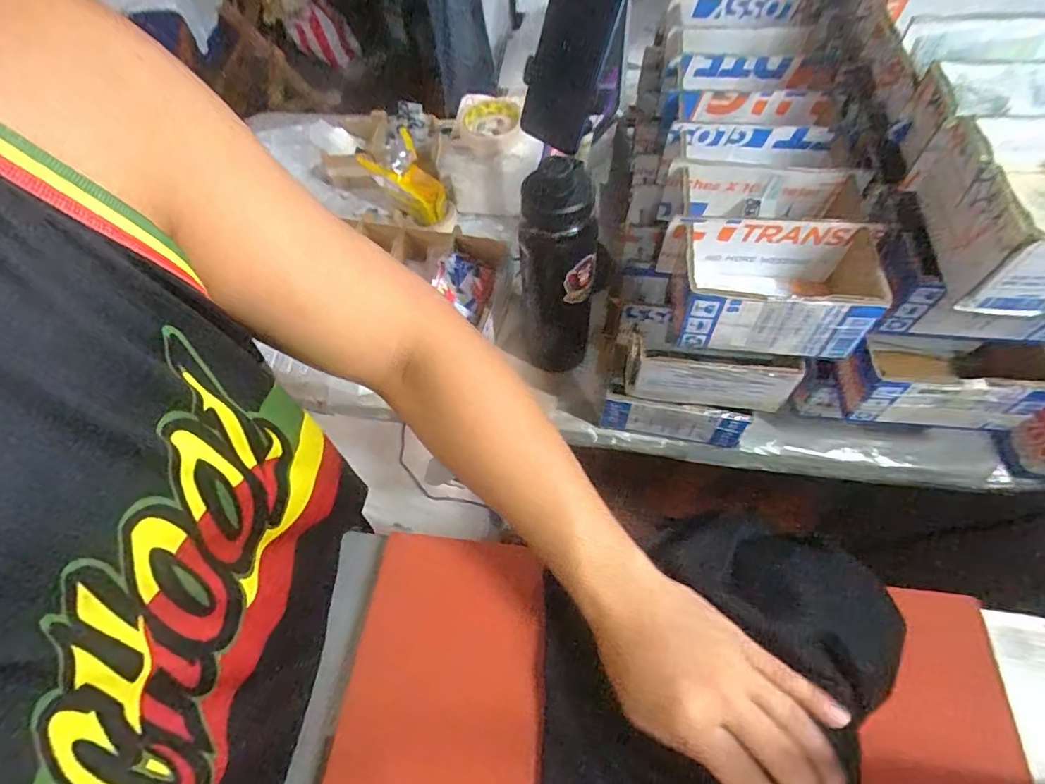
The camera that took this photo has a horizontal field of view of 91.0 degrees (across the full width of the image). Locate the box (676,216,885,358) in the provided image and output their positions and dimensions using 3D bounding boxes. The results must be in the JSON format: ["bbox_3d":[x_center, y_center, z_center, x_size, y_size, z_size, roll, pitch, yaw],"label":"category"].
[{"bbox_3d":[0.214,-0.091,0.455,0.148,0.078,0.094,4,60,5],"label":"box"}]

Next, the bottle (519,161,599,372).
[{"bbox_3d":[0.038,-0.113,0.578,0.074,0.305,0.074,-4,60,1],"label":"bottle"}]

